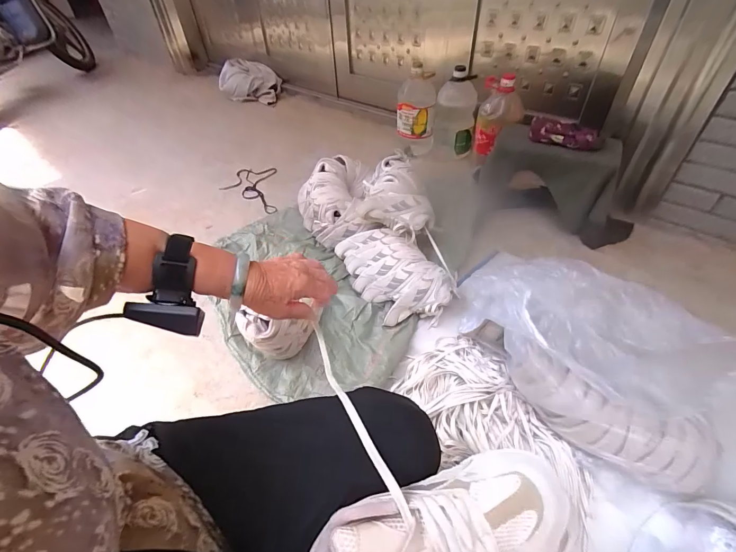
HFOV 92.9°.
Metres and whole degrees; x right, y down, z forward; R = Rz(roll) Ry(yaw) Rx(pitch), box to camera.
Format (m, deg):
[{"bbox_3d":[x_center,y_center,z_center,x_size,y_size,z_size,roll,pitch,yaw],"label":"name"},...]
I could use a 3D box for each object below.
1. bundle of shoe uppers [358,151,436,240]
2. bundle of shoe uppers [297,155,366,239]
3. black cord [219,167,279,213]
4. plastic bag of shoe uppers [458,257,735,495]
[{"bbox_3d":[0.058,-0.230,1.025,0.172,0.121,0.300,-11,45,-9],"label":"bundle of shoe uppers"},{"bbox_3d":[-0.133,-0.281,1.165,0.226,0.140,0.303,5,45,8],"label":"bundle of shoe uppers"},{"bbox_3d":[-0.426,-0.368,1.435,0.346,0.028,0.212,28,52,28],"label":"black cord"},{"bbox_3d":[0.398,0.153,0.654,0.402,0.216,0.315,8,45,10],"label":"plastic bag of shoe uppers"}]

